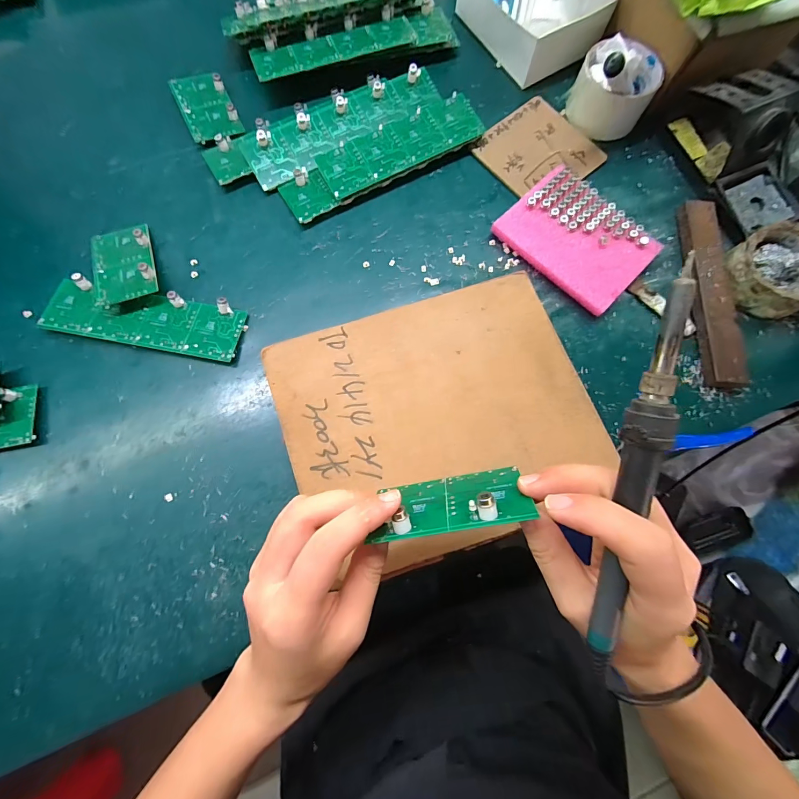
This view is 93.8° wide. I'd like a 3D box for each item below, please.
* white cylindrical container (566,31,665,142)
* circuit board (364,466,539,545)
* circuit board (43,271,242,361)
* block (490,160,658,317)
[{"bbox_3d":[0.232,-0.337,0.400,0.079,0.054,0.085,0,75,-1],"label":"white cylindrical container"},{"bbox_3d":[0.028,0.053,0.211,0.081,0.053,0.012,-12,106,8],"label":"circuit board"},{"bbox_3d":[-0.237,-0.075,0.349,0.178,0.016,0.055,10,75,2],"label":"circuit board"},{"bbox_3d":[0.179,-0.162,0.377,0.135,0.018,0.106,43,79,9],"label":"block"}]

